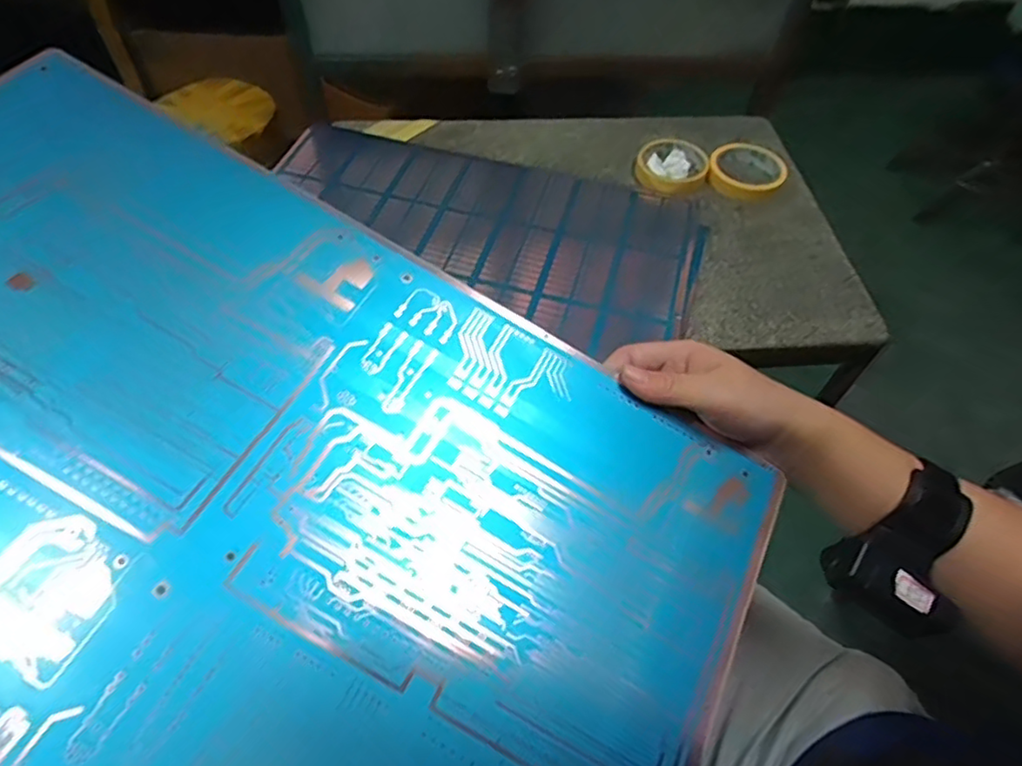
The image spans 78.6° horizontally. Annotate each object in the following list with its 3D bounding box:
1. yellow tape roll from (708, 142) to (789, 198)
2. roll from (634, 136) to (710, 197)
[{"bbox_3d":[0.311,-0.281,0.822,0.097,0.025,0.102,1,54,-1],"label":"yellow tape roll"},{"bbox_3d":[0.202,-0.287,0.807,0.098,0.022,0.098,1,54,-1],"label":"roll"}]

